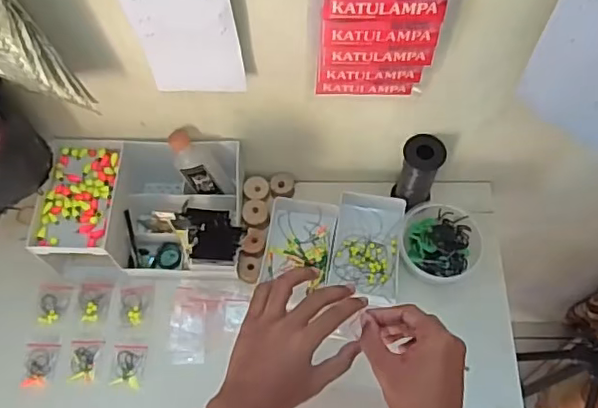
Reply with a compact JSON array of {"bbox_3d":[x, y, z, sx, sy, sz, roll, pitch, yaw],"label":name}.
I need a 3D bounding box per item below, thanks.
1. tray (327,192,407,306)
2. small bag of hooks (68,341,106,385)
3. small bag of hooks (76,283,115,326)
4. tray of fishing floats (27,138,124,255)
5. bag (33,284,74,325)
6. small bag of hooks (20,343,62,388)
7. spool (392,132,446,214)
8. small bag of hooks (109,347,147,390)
[{"bbox_3d":[0.085,0.054,0.720,0.082,0.042,0.125,8,63,4],"label":"tray"},{"bbox_3d":[-0.250,0.183,0.677,0.036,0.004,0.051,1,63,1],"label":"small bag of hooks"},{"bbox_3d":[-0.249,0.121,0.709,0.040,0.008,0.052,4,63,2],"label":"small bag of hooks"},{"bbox_3d":[-0.256,-0.013,0.683,0.088,0.020,0.147,3,63,2],"label":"tray of fishing floats"},{"bbox_3d":[-0.298,0.123,0.707,0.038,0.006,0.049,2,63,1],"label":"bag"},{"bbox_3d":[-0.298,0.186,0.674,0.037,0.008,0.050,-2,63,0],"label":"small bag of hooks"},{"bbox_3d":[0.146,-0.037,0.713,0.047,0.104,0.052,19,65,10],"label":"spool"},{"bbox_3d":[-0.197,0.188,0.674,0.038,0.004,0.048,1,63,1],"label":"small bag of hooks"}]

